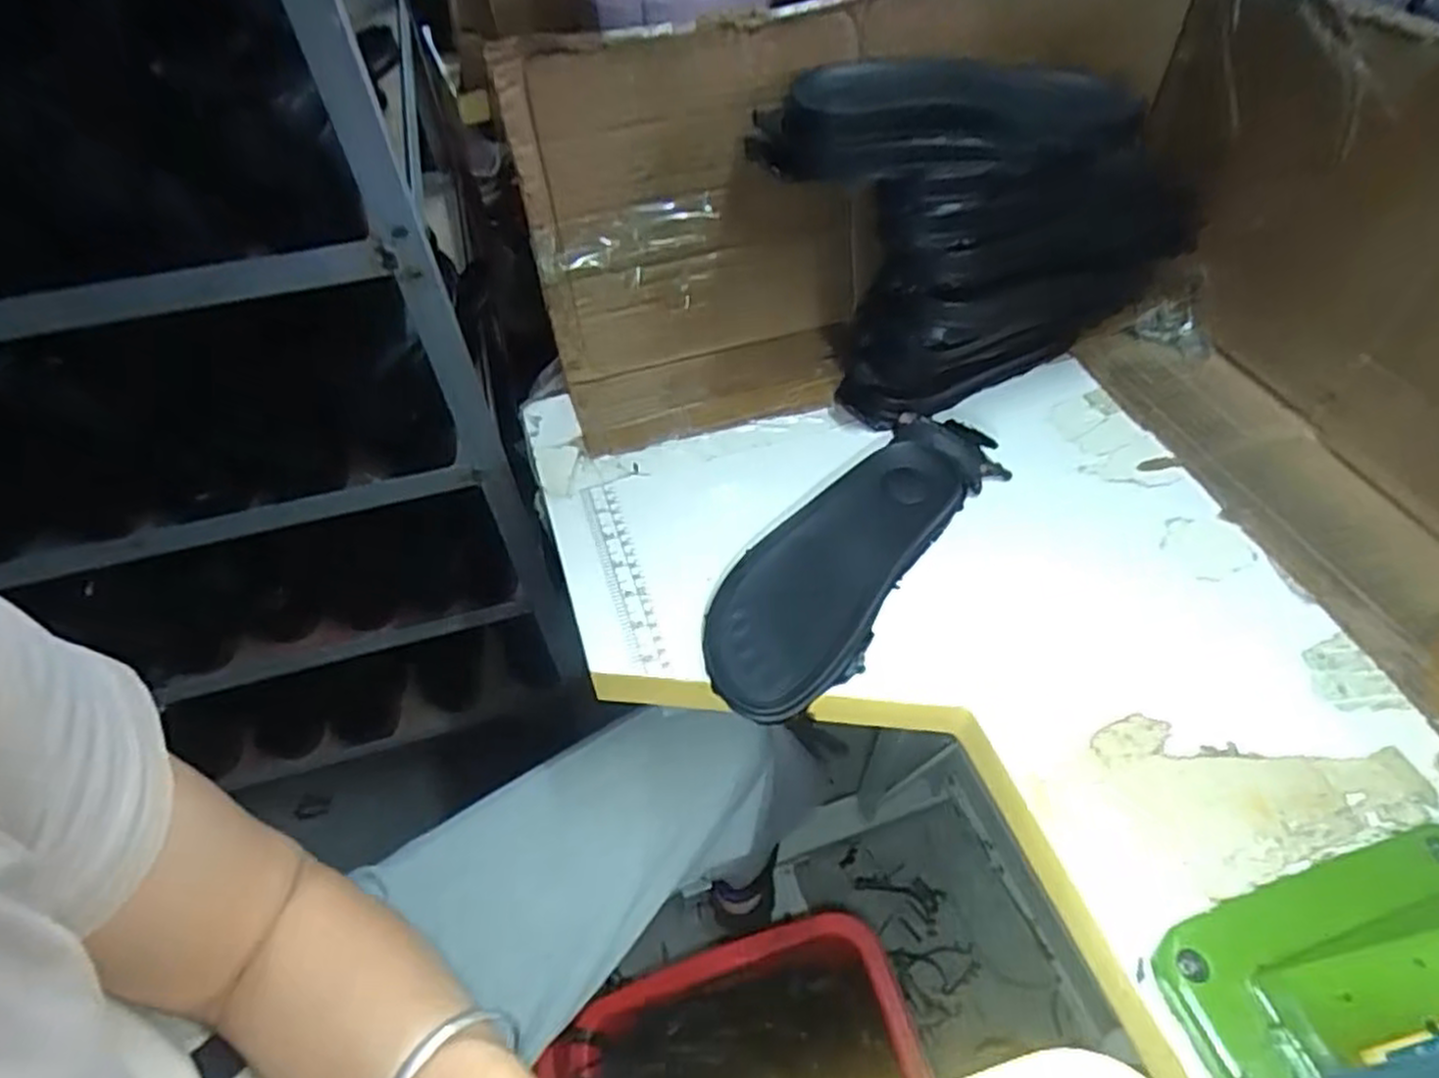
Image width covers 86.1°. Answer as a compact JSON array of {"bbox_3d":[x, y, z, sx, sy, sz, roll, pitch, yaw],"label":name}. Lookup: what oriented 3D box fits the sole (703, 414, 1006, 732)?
[{"bbox_3d":[0.085,0.007,0.507,0.095,0.023,0.265,31,59,25],"label":"sole"}]

